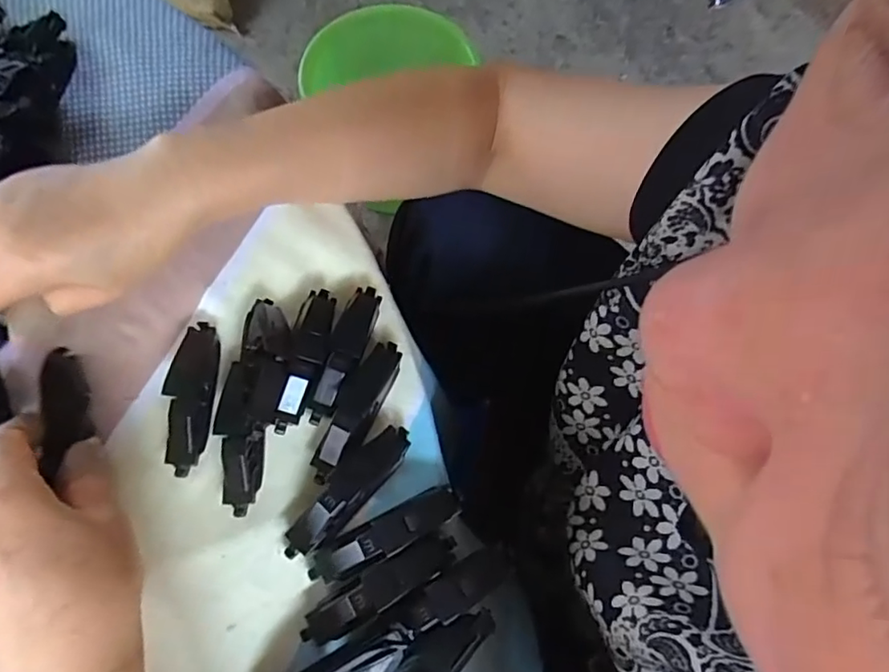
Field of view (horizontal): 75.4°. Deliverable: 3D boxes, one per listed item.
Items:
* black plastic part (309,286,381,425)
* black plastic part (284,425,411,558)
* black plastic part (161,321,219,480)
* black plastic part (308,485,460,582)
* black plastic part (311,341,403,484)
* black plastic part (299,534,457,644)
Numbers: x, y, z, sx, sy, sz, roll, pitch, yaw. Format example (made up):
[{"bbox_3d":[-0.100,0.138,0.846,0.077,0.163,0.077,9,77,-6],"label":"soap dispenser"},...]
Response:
[{"bbox_3d":[-0.054,0.008,0.315,0.018,0.019,0.080,14,69,3],"label":"black plastic part"},{"bbox_3d":[-0.049,0.076,0.287,0.021,0.015,0.080,42,73,12],"label":"black plastic part"},{"bbox_3d":[-0.137,0.031,0.307,0.026,0.011,0.080,-3,69,-4],"label":"black plastic part"},{"bbox_3d":[-0.029,0.098,0.281,0.078,0.018,0.019,-26,72,-12],"label":"black plastic part"},{"bbox_3d":[-0.045,0.039,0.304,0.019,0.013,0.080,26,70,7],"label":"black plastic part"},{"bbox_3d":[-0.031,0.119,0.273,0.080,0.016,0.018,-27,73,-12],"label":"black plastic part"}]

